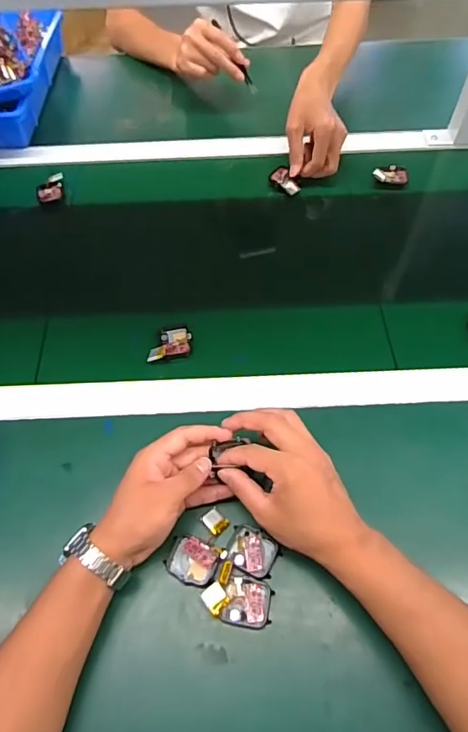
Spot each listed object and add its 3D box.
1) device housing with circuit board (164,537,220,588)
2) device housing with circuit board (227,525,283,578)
[{"bbox_3d":[-0.039,0.178,0.444,0.046,0.012,0.036,20,61,13],"label":"device housing with circuit board"},{"bbox_3d":[0.018,0.170,0.450,0.044,0.016,0.040,-1,58,1],"label":"device housing with circuit board"}]

